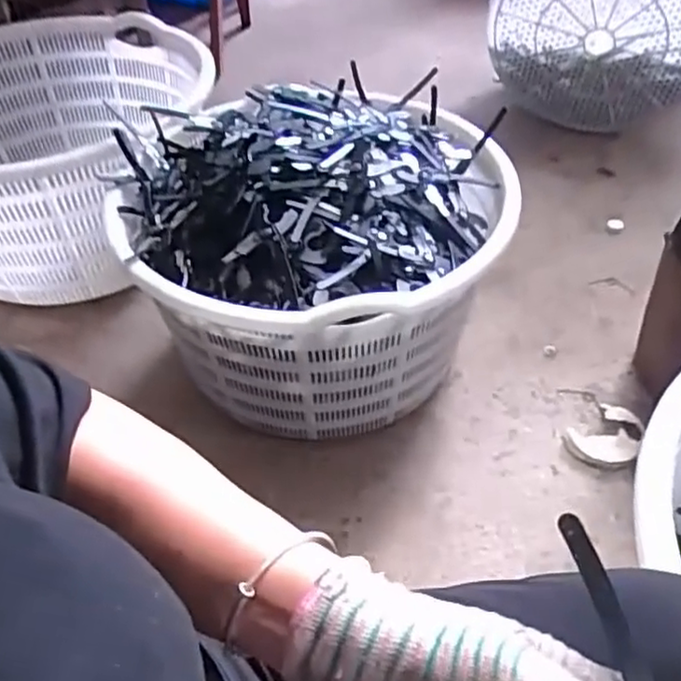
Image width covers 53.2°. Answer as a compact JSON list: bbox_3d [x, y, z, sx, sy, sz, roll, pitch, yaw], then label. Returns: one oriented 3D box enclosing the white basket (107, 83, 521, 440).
[{"bbox_3d":[-0.038,-0.126,1.022,0.557,0.336,0.502,-3,45,0],"label":"white basket"}]

